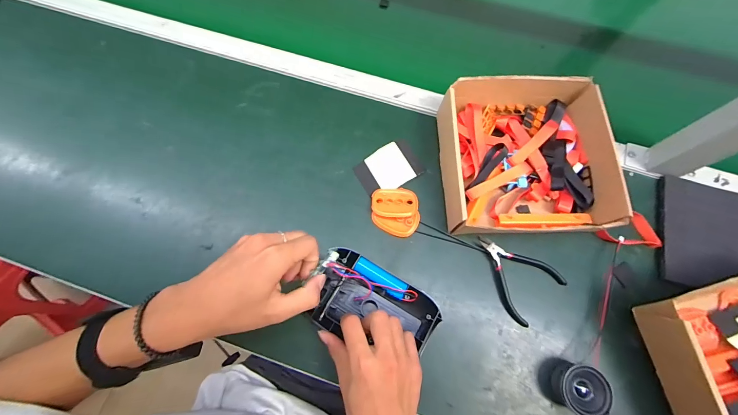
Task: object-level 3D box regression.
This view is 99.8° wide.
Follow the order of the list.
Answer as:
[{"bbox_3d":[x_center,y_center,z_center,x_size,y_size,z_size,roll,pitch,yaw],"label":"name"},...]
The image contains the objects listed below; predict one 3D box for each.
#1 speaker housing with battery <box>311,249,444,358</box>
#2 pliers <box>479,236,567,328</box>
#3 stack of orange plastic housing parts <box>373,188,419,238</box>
[{"bbox_3d":[0.006,0.121,0.377,0.150,0.038,0.091,25,76,9],"label":"speaker housing with battery"},{"bbox_3d":[0.187,0.097,0.397,0.117,0.009,0.083,25,76,9],"label":"pliers"},{"bbox_3d":[0.037,0.006,0.431,0.063,0.010,0.068,-2,73,1],"label":"stack of orange plastic housing parts"}]

